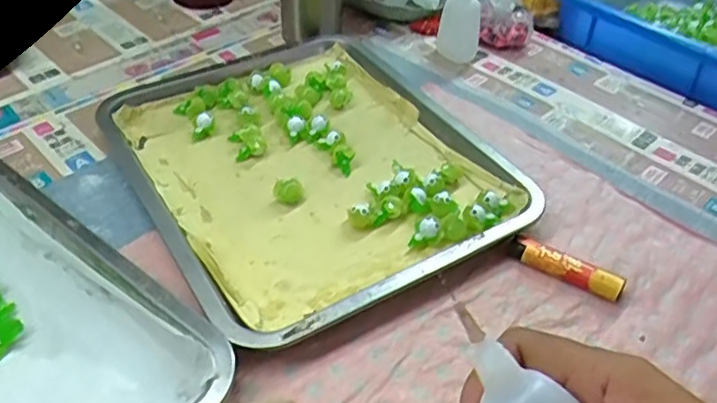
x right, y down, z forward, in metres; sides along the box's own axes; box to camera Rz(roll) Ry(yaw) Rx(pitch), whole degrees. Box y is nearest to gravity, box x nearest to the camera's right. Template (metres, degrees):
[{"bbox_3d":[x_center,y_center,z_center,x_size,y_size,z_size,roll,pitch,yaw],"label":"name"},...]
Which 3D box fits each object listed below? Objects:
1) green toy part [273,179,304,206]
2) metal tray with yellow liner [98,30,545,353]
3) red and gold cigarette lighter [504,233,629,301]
[{"bbox_3d":[-0.054,-0.008,0.491,0.022,0.015,0.016,-2,43,-5],"label":"green toy part"},{"bbox_3d":[-0.042,-0.039,0.516,0.253,0.025,0.310,-23,49,-25],"label":"metal tray with yellow liner"},{"bbox_3d":[0.142,0.045,0.441,0.077,0.015,0.017,25,48,22],"label":"red and gold cigarette lighter"}]

